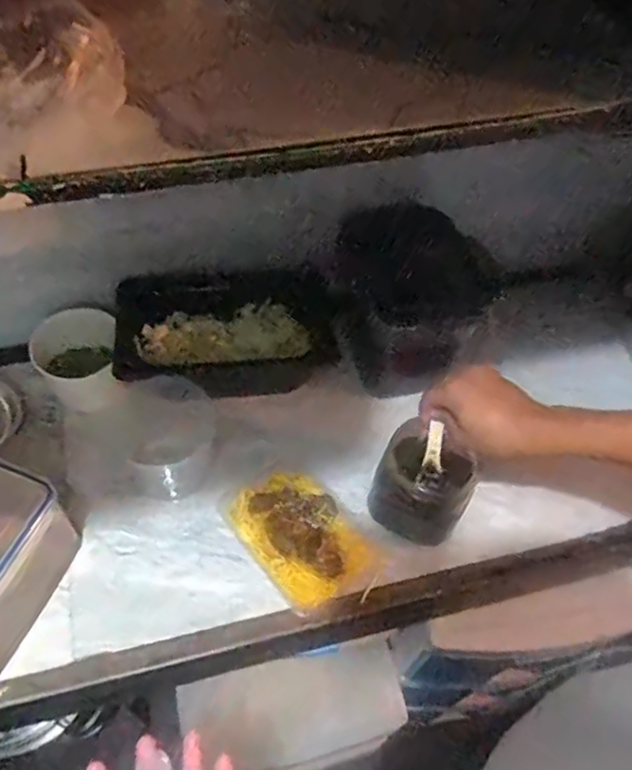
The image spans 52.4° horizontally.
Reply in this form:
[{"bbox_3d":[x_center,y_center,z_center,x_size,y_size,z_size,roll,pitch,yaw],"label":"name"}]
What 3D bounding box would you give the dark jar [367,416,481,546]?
[{"bbox_3d":[0.116,0.117,0.712,0.098,0.102,0.081,31,58,17],"label":"dark jar"}]

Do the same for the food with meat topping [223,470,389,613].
[{"bbox_3d":[-0.016,0.163,0.714,0.120,0.046,0.165,-35,64,-26],"label":"food with meat topping"}]

